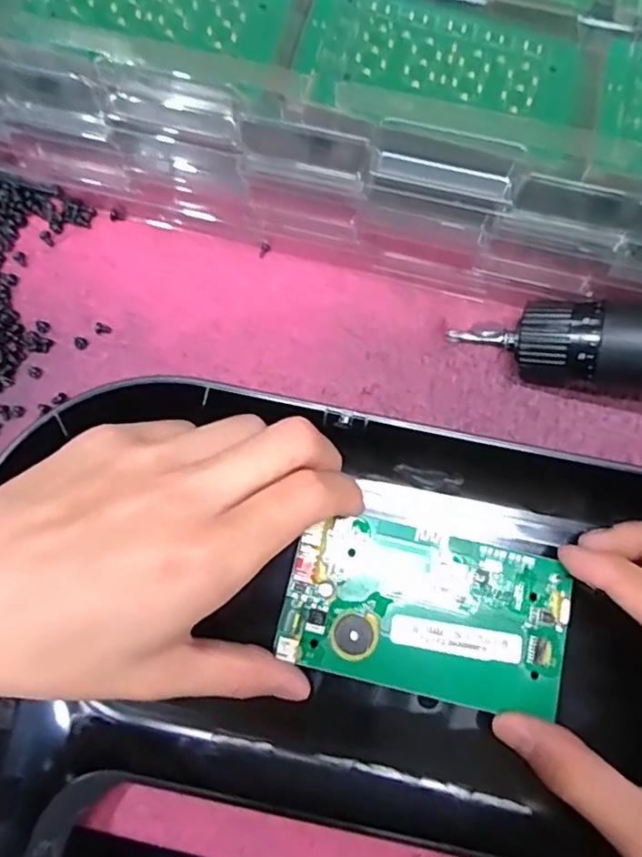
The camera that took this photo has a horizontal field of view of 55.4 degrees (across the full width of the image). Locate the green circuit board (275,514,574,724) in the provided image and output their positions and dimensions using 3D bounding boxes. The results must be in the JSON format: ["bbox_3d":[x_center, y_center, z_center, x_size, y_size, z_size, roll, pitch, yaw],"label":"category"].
[{"bbox_3d":[0.041,0.069,0.232,0.105,0.010,0.059,13,79,3],"label":"green circuit board"}]

